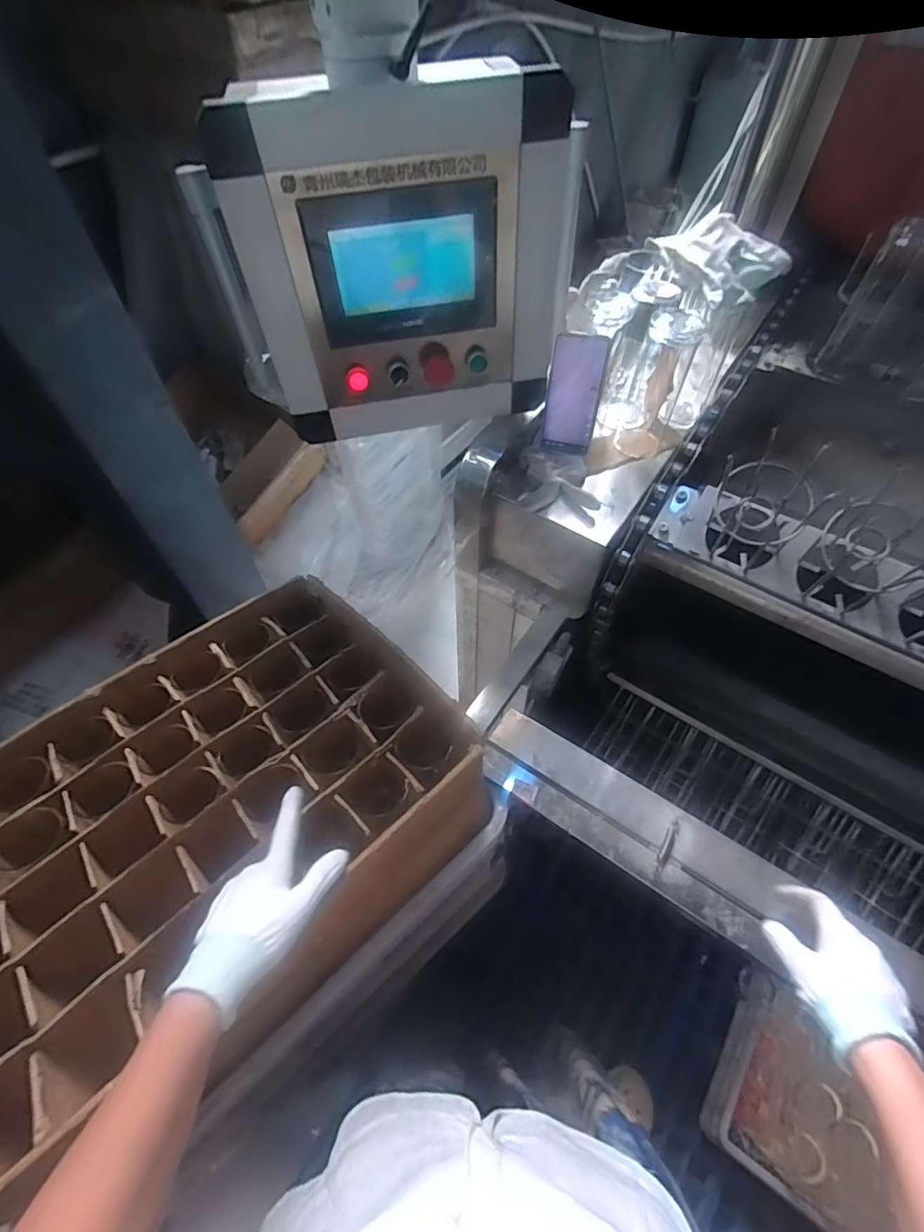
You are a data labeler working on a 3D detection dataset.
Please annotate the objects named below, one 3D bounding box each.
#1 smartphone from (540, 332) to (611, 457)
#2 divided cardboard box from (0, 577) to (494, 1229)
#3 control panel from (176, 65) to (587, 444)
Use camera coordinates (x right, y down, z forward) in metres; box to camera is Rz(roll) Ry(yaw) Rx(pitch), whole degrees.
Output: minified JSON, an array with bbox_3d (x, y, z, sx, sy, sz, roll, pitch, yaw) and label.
[{"bbox_3d":[0.161,-0.316,0.774,0.074,0.159,0.011,13,36,10],"label":"smartphone"},{"bbox_3d":[-0.281,0.208,0.571,0.547,0.106,0.440,-36,62,-21],"label":"divided cardboard box"},{"bbox_3d":[-0.072,-0.415,0.650,0.427,0.339,0.126,-8,56,-5],"label":"control panel"}]

